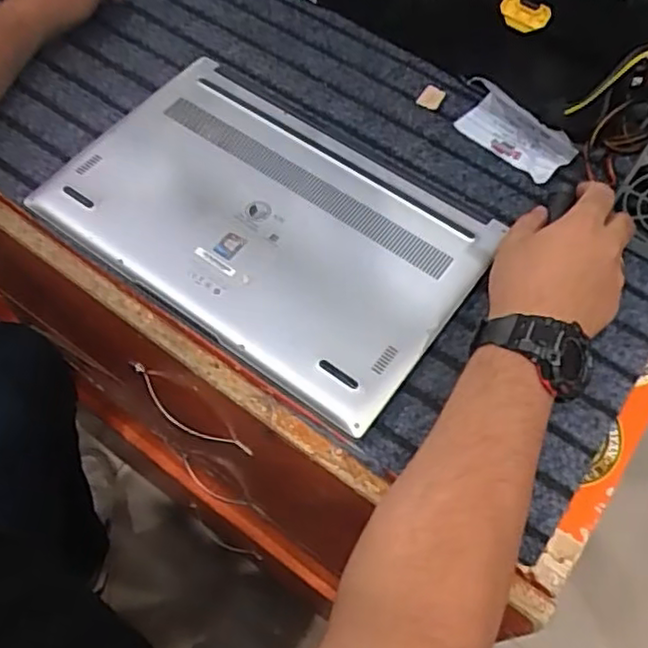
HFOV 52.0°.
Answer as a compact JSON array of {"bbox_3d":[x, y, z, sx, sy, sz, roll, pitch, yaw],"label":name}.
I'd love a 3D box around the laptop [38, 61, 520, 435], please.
[{"bbox_3d":[-0.042,-0.082,0.518,0.313,0.020,0.205,34,64,15],"label":"laptop"}]

